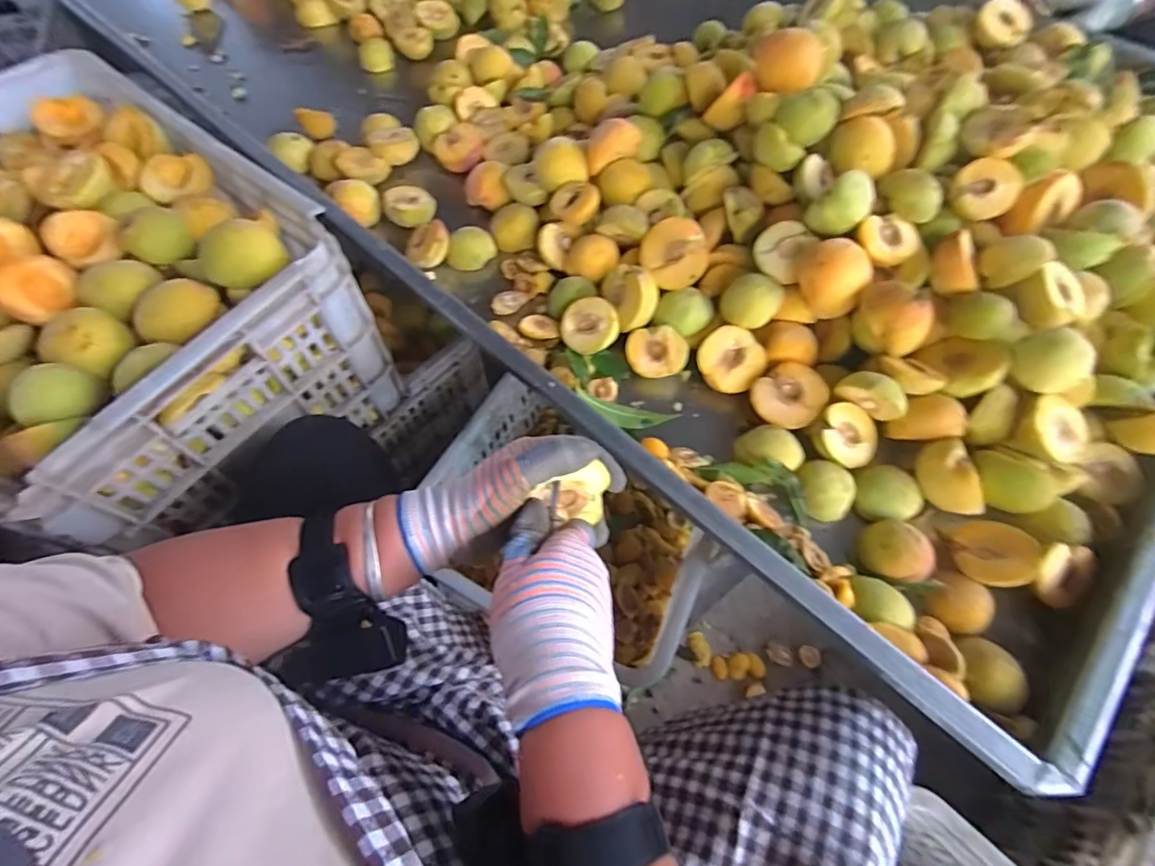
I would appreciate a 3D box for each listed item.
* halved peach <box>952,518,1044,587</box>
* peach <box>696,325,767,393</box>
[{"bbox_3d":[0.368,0.111,0.468,0.060,0.029,0.065,-1,39,27],"label":"halved peach"},{"bbox_3d":[0.164,-0.077,0.571,0.065,0.033,0.066,-39,81,1],"label":"peach"}]

